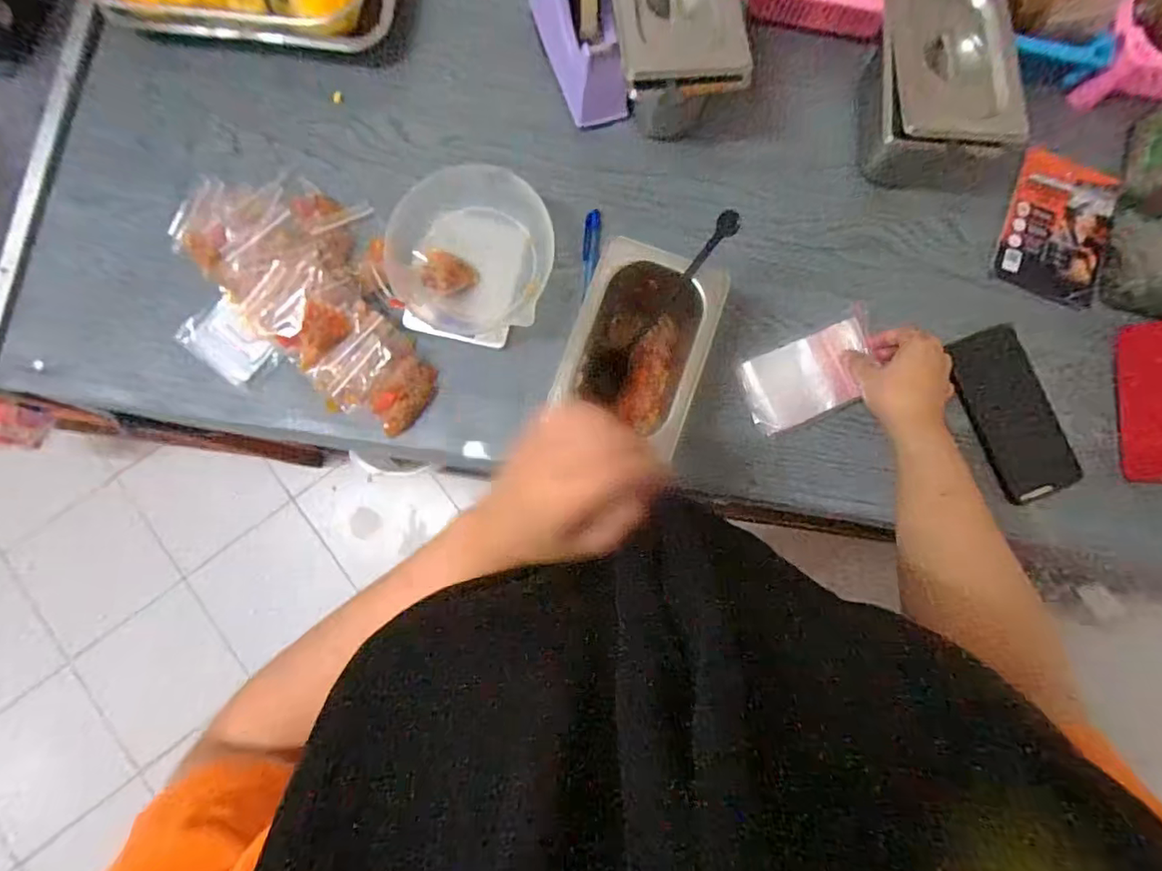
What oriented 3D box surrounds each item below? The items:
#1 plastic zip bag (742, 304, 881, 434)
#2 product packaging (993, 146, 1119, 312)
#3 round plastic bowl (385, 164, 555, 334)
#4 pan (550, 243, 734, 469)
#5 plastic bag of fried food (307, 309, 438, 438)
[{"bbox_3d":[0.228,-0.061,0.541,0.136,0.017,0.078,-25,84,-3],"label":"plastic zip bag"},{"bbox_3d":[0.496,-0.221,0.575,0.102,0.012,0.160,16,84,2],"label":"product packaging"},{"bbox_3d":[-0.105,-0.175,0.534,0.151,0.058,0.139,-2,82,-2],"label":"round plastic bowl"},{"bbox_3d":[0.052,-0.078,0.501,0.109,0.094,0.159,20,82,1],"label":"pan"},{"bbox_3d":[-0.195,-0.057,0.529,0.094,0.041,0.094,37,82,3],"label":"plastic bag of fried food"}]

